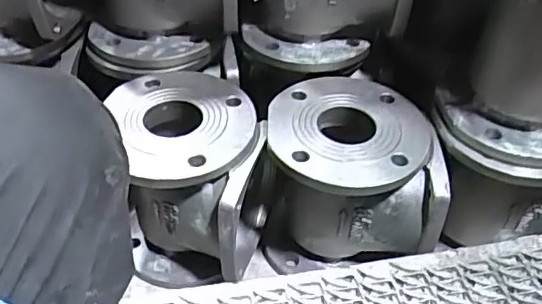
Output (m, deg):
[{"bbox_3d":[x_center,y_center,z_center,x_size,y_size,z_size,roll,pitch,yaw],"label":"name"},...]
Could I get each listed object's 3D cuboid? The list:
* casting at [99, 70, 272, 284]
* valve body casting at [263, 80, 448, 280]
[{"bbox_3d":[-0.088,0.033,0.654,0.154,0.183,0.156,0,44,0],"label":"casting"},{"bbox_3d":[0.090,0.037,0.662,0.189,0.186,0.161,3,44,3],"label":"valve body casting"}]

